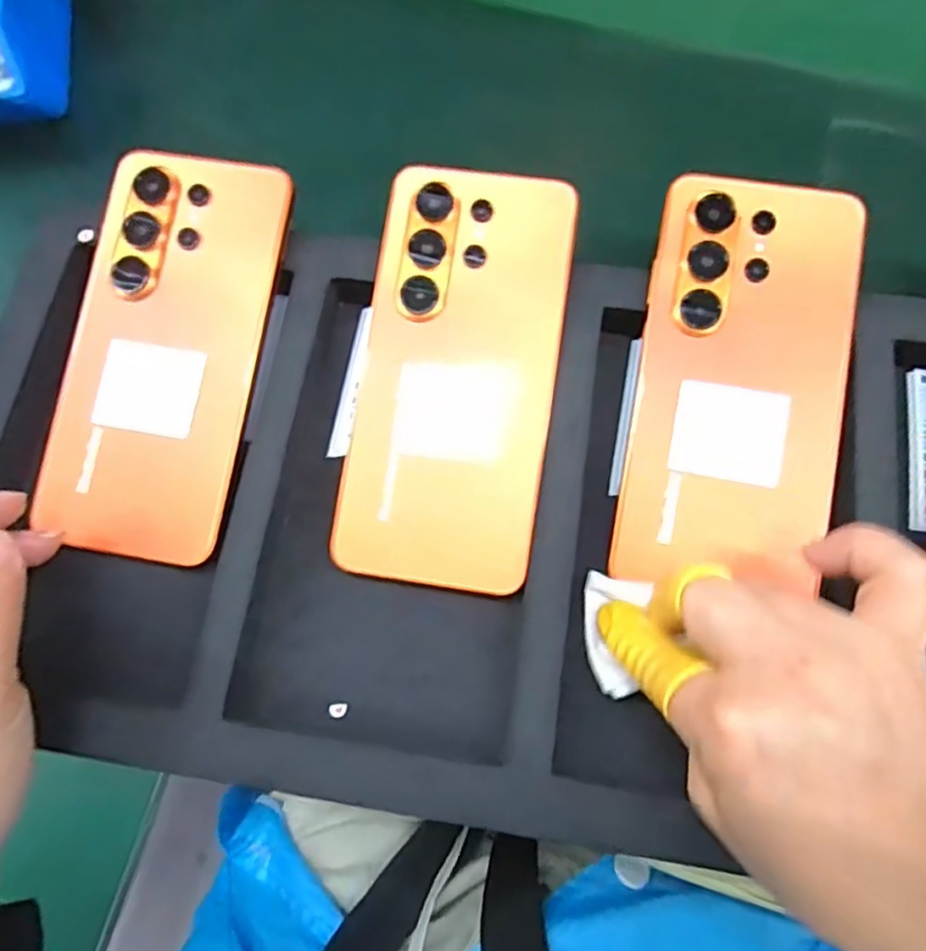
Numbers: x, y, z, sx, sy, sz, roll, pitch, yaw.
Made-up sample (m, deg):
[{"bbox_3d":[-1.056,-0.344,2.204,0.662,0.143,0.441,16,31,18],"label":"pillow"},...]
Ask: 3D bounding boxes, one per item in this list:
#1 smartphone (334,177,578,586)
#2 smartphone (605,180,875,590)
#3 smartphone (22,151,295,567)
[{"bbox_3d":[-0.002,-0.041,0.266,0.077,0.005,0.166,9,84,4],"label":"smartphone"},{"bbox_3d":[0.108,-0.037,0.257,0.078,0.008,0.161,13,84,5],"label":"smartphone"},{"bbox_3d":[-0.122,-0.052,0.273,0.078,0.008,0.165,9,82,4],"label":"smartphone"}]

